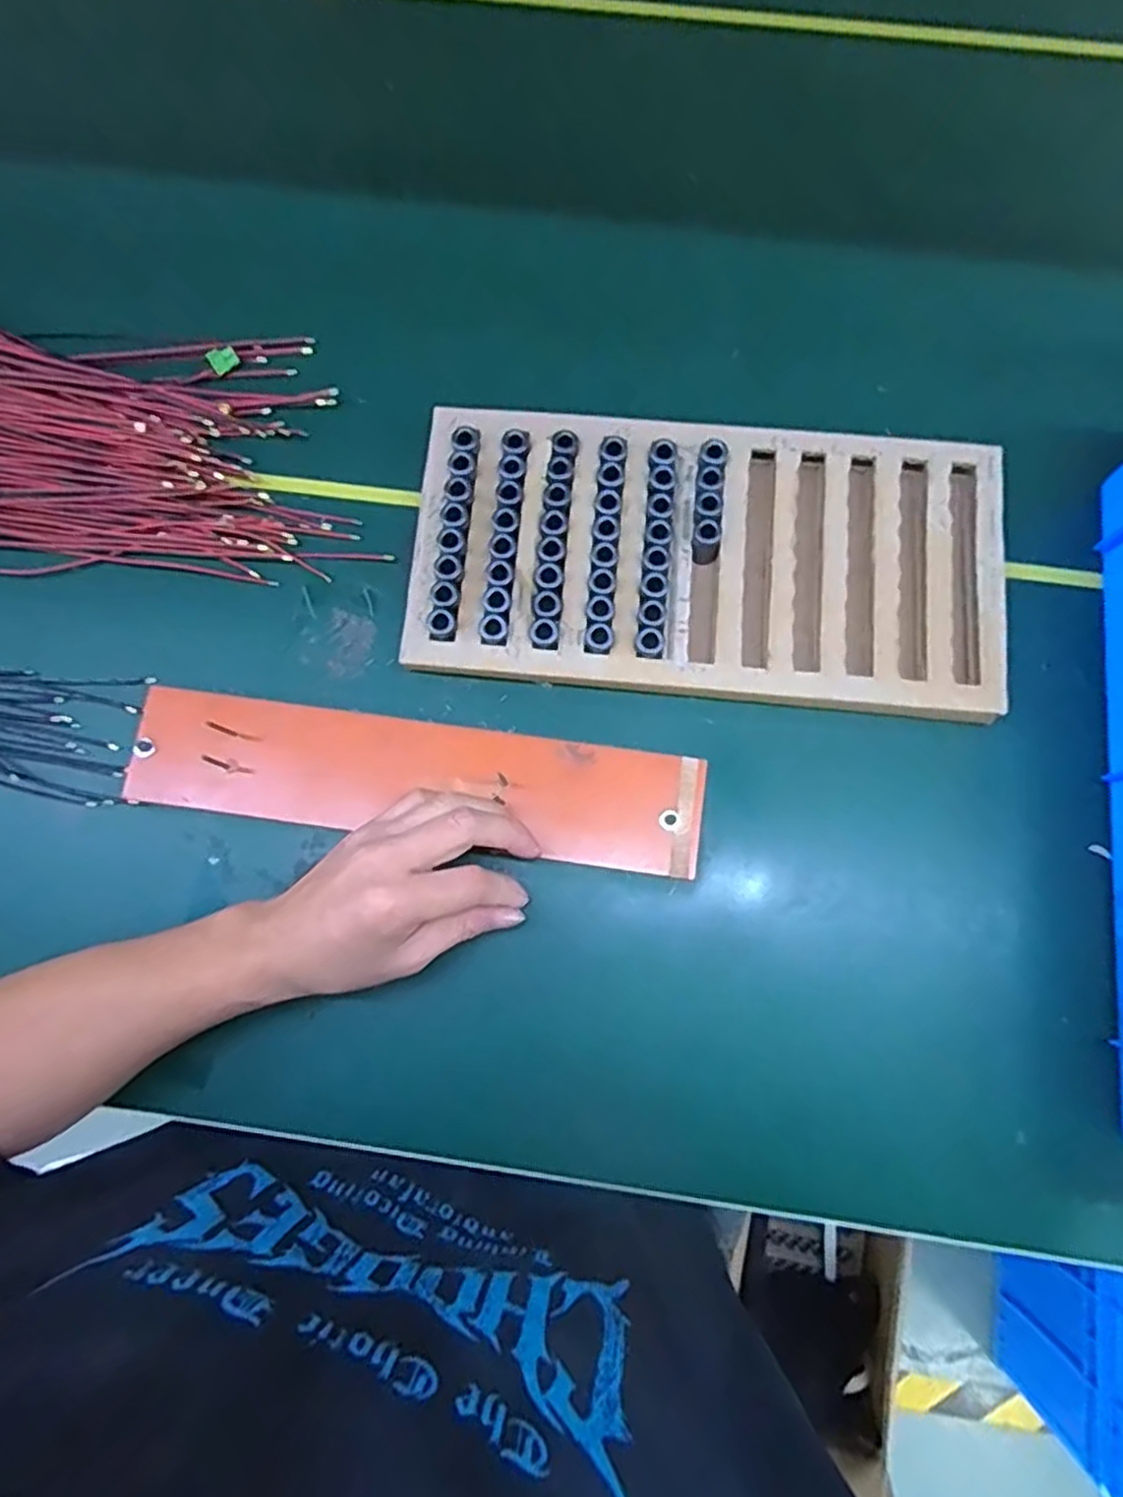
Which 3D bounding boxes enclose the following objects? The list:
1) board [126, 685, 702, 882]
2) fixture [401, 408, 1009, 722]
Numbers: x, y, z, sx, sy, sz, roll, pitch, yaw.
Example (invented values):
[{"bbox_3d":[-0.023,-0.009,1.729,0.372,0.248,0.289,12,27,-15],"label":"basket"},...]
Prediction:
[{"bbox_3d":[-0.086,0.019,0.440,0.332,0.009,0.070,8,80,1],"label":"board"},{"bbox_3d":[0.091,-0.118,0.468,0.356,0.038,0.171,6,79,2],"label":"fixture"}]

